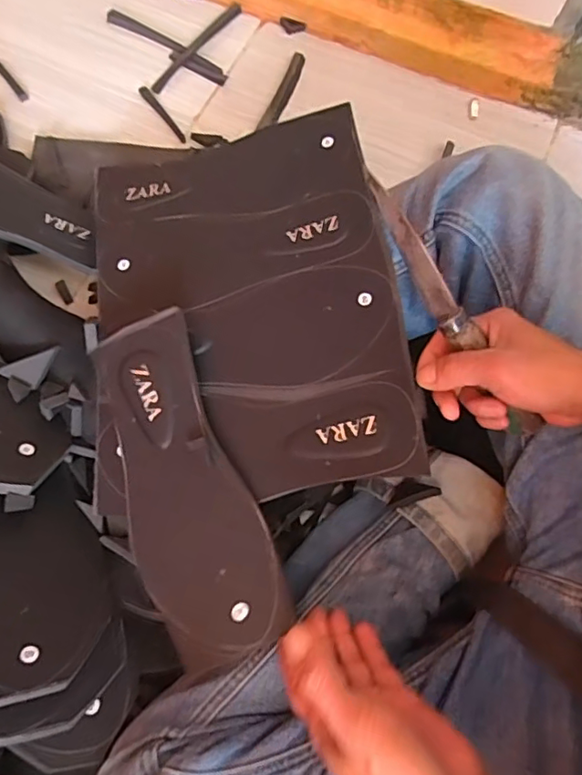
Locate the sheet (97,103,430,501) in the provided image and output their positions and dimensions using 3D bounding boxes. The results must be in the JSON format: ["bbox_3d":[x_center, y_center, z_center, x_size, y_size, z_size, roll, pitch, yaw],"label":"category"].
[{"bbox_3d":[-0.044,-0.077,0.473,0.254,0.009,0.339,-11,70,10],"label":"sheet"}]

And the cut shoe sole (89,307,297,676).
[{"bbox_3d":[-0.086,0.071,0.422,0.095,0.009,0.262,-24,76,1],"label":"cut shoe sole"}]

